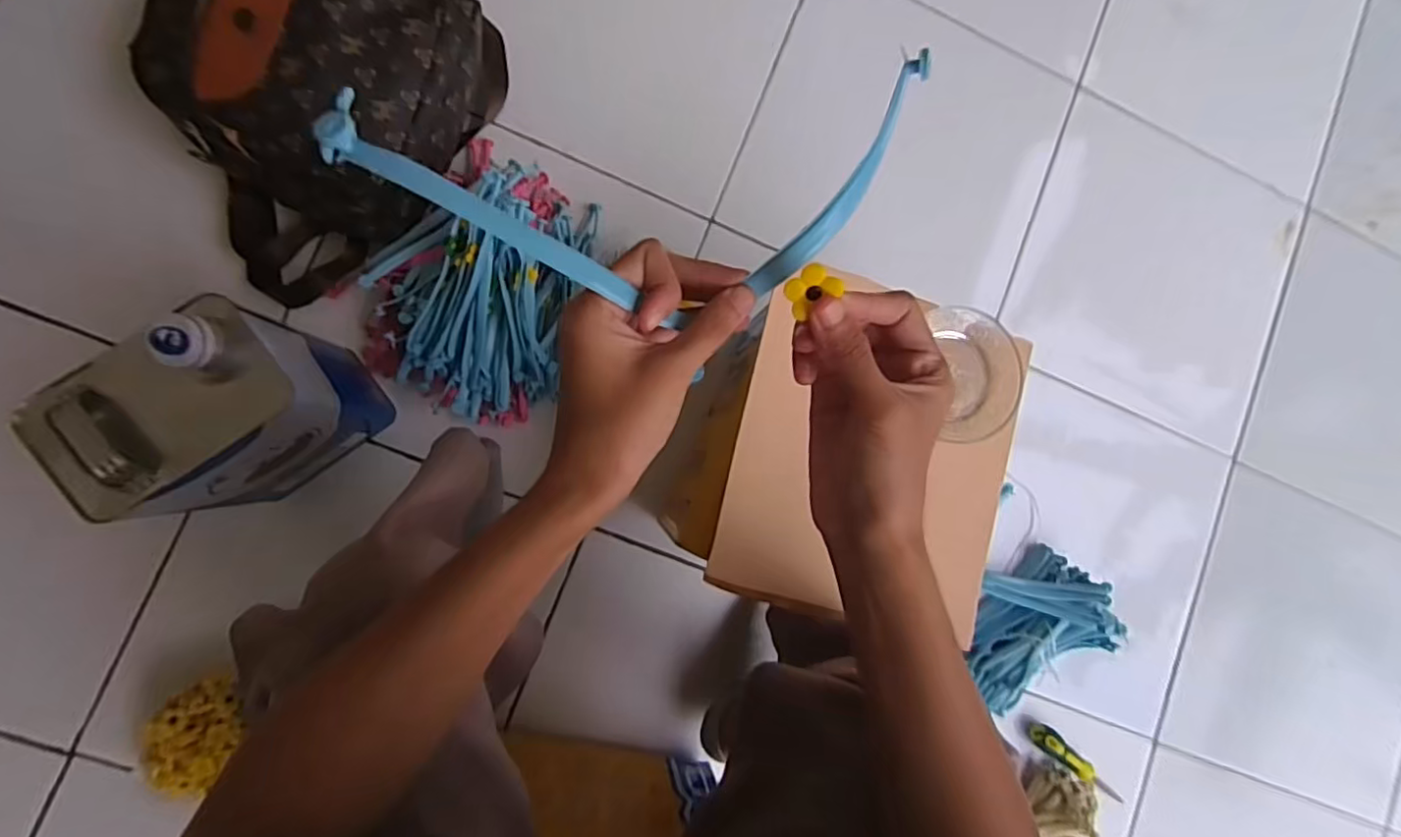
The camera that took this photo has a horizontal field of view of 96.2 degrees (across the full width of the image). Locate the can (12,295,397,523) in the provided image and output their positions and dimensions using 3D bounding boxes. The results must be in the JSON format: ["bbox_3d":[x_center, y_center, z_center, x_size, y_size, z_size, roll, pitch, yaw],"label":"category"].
[{"bbox_3d":[-0.405,-0.003,0.554,0.165,0.246,0.107,-38,92,-9],"label":"can"}]

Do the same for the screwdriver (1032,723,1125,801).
[{"bbox_3d":[0.473,0.435,0.782,0.145,0.028,0.024,42,81,-4],"label":"screwdriver"}]

